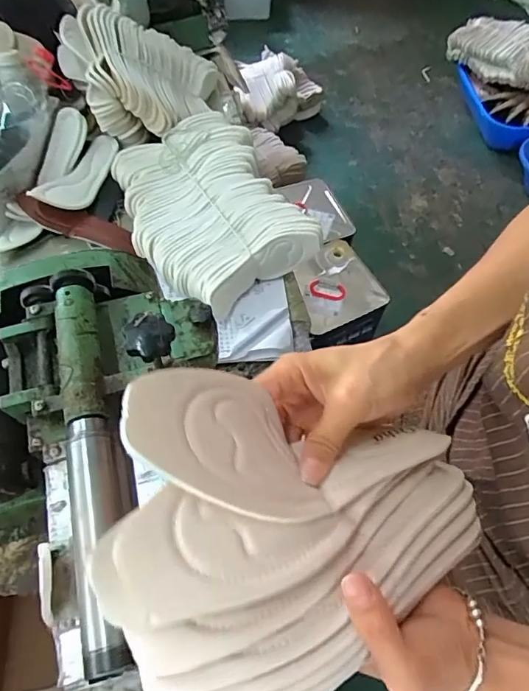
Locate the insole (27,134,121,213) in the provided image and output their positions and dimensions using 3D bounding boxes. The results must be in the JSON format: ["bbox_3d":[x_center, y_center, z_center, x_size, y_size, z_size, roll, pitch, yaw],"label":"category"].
[{"bbox_3d":[-0.329,-0.307,0.850,0.075,0.054,0.212,12,60,5],"label":"insole"}]

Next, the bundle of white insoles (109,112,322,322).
[{"bbox_3d":[-0.096,-0.238,0.810,0.250,0.062,0.380,-22,63,-14],"label":"bundle of white insoles"}]

